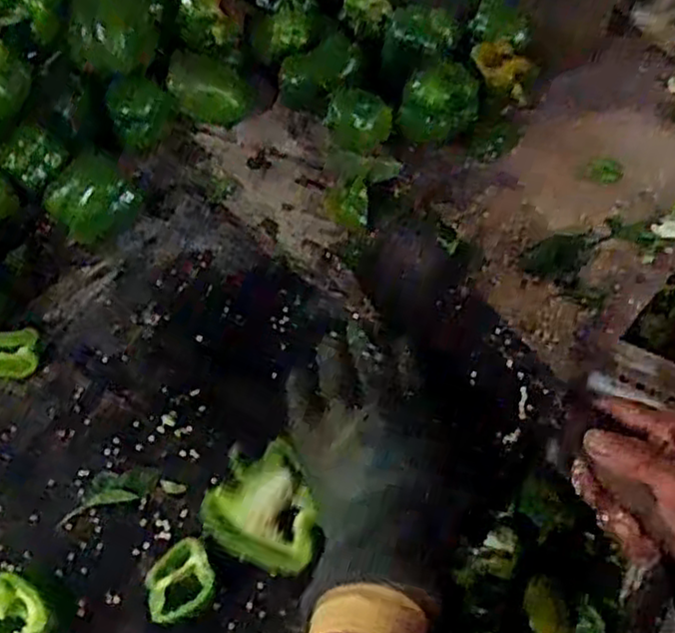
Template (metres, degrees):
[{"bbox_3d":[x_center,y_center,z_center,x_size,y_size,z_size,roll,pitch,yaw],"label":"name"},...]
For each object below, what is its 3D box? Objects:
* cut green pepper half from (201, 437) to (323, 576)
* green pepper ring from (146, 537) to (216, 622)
[{"bbox_3d":[-0.041,0.124,0.474,0.074,0.040,0.074,-5,64,10],"label":"cut green pepper half"},{"bbox_3d":[-0.100,0.168,0.461,0.043,0.032,0.050,-17,58,-11],"label":"green pepper ring"}]

